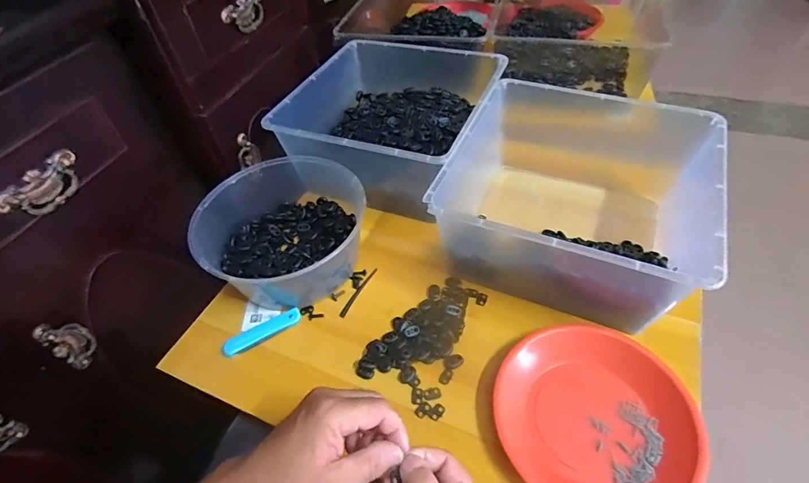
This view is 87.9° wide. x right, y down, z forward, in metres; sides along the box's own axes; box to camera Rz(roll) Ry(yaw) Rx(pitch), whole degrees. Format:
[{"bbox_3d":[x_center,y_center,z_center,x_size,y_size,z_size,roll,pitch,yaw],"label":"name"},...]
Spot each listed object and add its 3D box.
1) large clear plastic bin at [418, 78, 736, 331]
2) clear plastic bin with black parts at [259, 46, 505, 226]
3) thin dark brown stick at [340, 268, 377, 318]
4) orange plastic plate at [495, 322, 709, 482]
[{"bbox_3d":[0.220,-0.053,0.562,0.294,0.148,0.291,18,53,20],"label":"large clear plastic bin"},{"bbox_3d":[-0.012,-0.204,0.712,0.300,0.136,0.329,14,51,17],"label":"clear plastic bin with black parts"},{"bbox_3d":[-0.062,0.069,0.576,0.009,0.004,0.086,21,54,22],"label":"thin dark brown stick"},{"bbox_3d":[0.192,0.180,0.430,0.187,0.034,0.193,-3,49,3],"label":"orange plastic plate"}]

